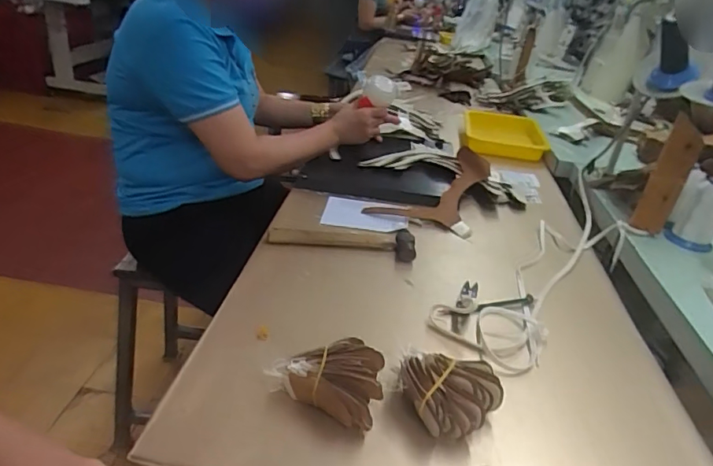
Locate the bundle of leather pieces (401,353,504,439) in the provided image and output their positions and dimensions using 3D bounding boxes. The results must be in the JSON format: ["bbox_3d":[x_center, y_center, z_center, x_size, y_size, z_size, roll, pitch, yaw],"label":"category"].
[{"bbox_3d":[0.095,0.156,0.475,0.094,0.046,0.071,2,30,-9],"label":"bundle of leather pieces"}]

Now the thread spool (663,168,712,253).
[{"bbox_3d":[0.558,-0.035,0.800,0.068,0.114,0.058,30,36,34],"label":"thread spool"}]

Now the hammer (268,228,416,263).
[{"bbox_3d":[-0.020,0.009,0.745,0.215,0.026,0.052,8,29,2],"label":"hammer"}]

